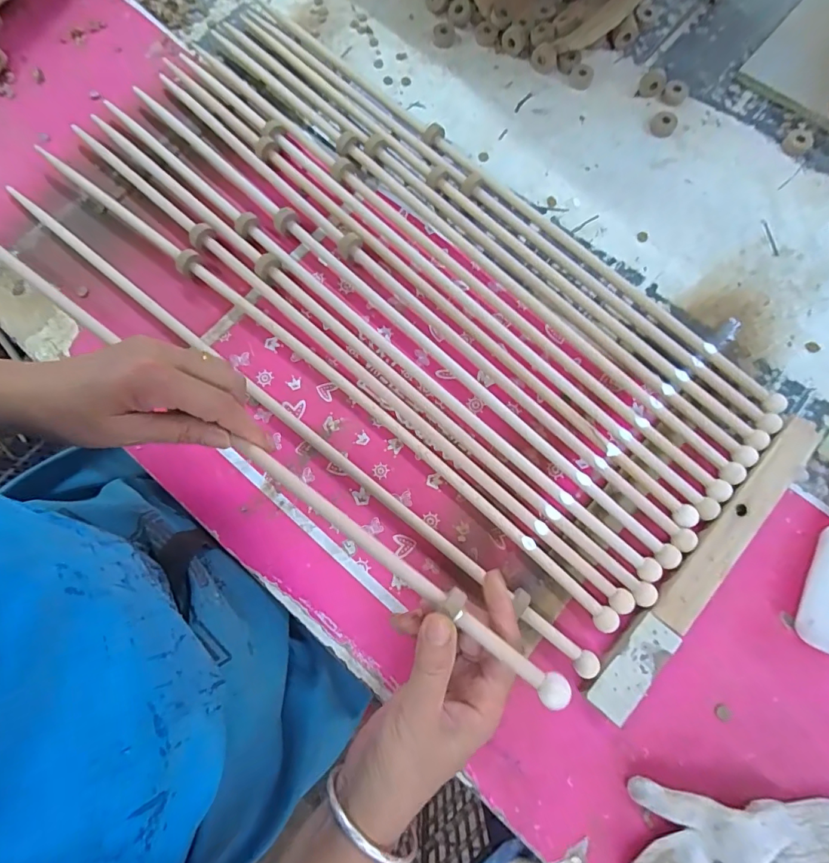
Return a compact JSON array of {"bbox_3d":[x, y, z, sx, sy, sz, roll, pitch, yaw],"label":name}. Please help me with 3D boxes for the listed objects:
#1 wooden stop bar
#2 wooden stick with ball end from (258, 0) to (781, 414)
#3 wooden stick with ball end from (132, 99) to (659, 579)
[{"bbox_3d":[0.236,0.104,0.359,0.031,0.019,0.284,41,81,10],"label":"wooden stop bar"},{"bbox_3d":[0.084,-0.254,0.453,0.670,0.022,0.028,44,81,10],"label":"wooden stick with ball end"},{"bbox_3d":[-0.043,-0.121,0.425,0.018,0.021,0.683,-43,79,-9],"label":"wooden stick with ball end"}]

